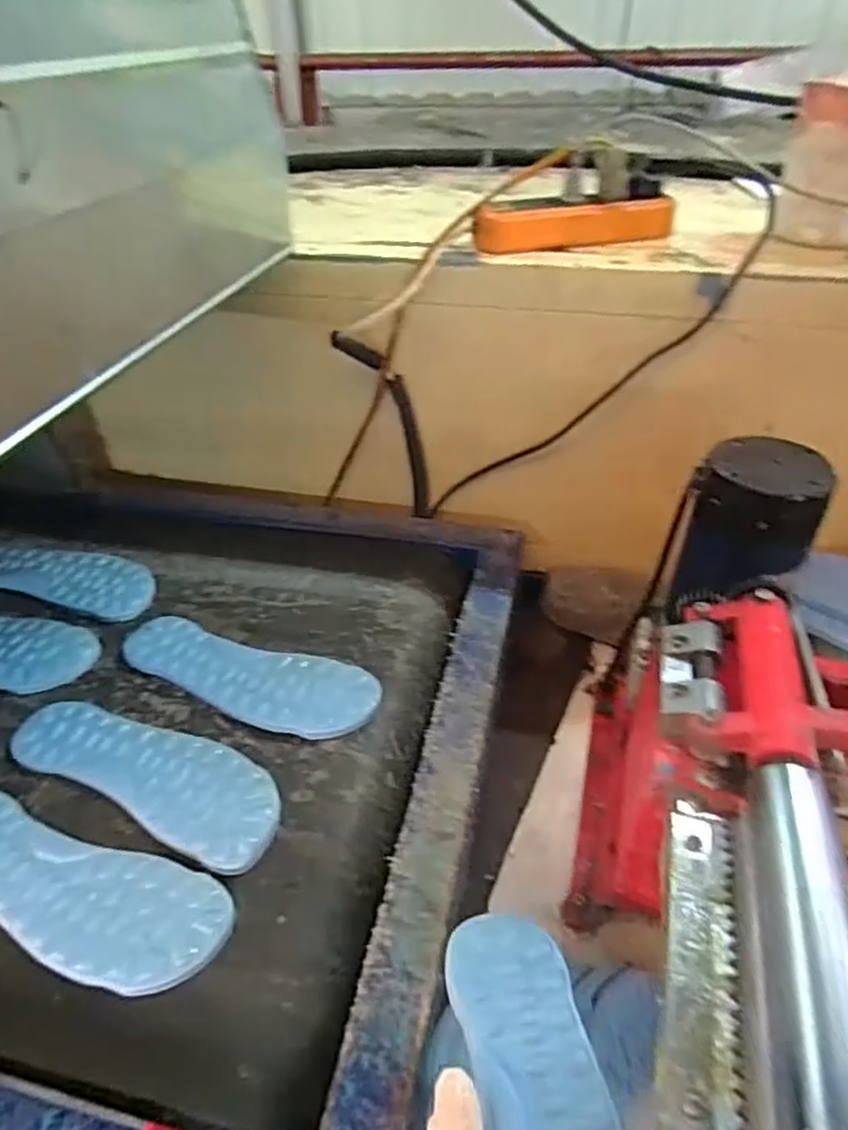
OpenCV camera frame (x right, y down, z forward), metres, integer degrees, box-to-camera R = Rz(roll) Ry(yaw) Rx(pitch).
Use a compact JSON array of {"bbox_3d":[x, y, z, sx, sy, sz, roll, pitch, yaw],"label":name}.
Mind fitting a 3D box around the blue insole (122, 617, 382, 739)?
[{"bbox_3d":[-0.157,0.094,0.587,0.239,0.012,0.074,13,42,17],"label":"blue insole"}]

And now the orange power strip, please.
[{"bbox_3d":[0.140,-0.320,0.632,0.186,0.035,0.043,-9,42,-9],"label":"orange power strip"}]

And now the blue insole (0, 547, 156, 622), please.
[{"bbox_3d":[-0.384,0.009,0.694,0.230,0.013,0.081,7,41,10],"label":"blue insole"}]

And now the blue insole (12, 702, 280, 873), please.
[{"bbox_3d":[-0.212,0.153,0.518,0.236,0.007,0.077,18,44,22],"label":"blue insole"}]

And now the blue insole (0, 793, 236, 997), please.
[{"bbox_3d":[-0.244,0.211,0.449,0.242,0.010,0.076,13,42,17],"label":"blue insole"}]

